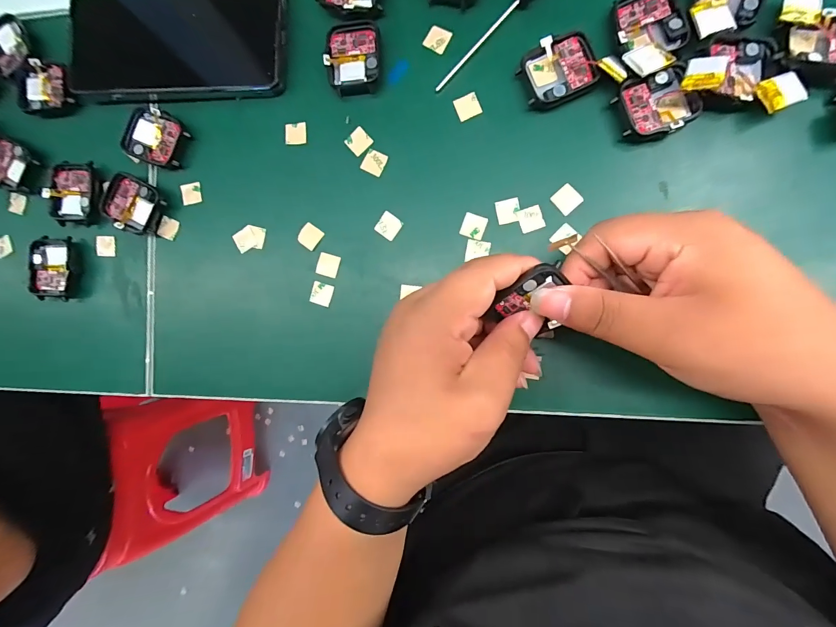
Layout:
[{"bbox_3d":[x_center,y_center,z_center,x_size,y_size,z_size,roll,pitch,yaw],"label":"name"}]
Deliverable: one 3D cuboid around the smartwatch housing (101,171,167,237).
[{"bbox_3d":[-0.212,-0.081,0.275,0.045,0.010,0.036,29,95,7],"label":"smartwatch housing"}]

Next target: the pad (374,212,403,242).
[{"bbox_3d":[-0.021,-0.061,0.255,0.016,0.004,0.016,35,95,6],"label":"pad"}]

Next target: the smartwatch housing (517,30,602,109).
[{"bbox_3d":[0.089,-0.154,0.234,0.045,0.009,0.038,-22,88,8],"label":"smartwatch housing"}]

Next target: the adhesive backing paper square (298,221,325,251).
[{"bbox_3d":[-0.077,-0.055,0.262,0.015,0.004,0.015,37,96,6],"label":"adhesive backing paper square"}]

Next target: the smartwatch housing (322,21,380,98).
[{"bbox_3d":[-0.044,-0.174,0.253,0.036,0.008,0.047,-2,90,8],"label":"smartwatch housing"}]

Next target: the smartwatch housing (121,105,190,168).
[{"bbox_3d":[-0.192,-0.128,0.273,0.043,0.012,0.037,23,94,7],"label":"smartwatch housing"}]

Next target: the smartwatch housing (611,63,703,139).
[{"bbox_3d":[0.146,-0.127,0.227,0.044,0.011,0.038,-18,88,8],"label":"smartwatch housing"}]

